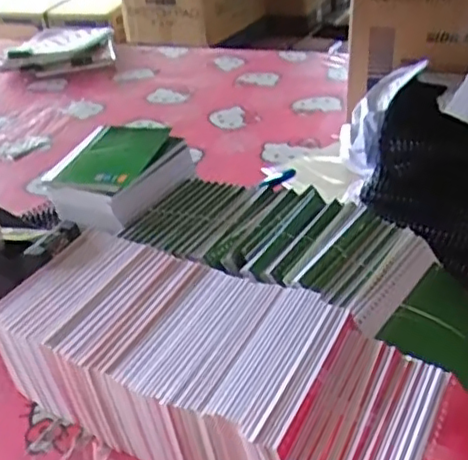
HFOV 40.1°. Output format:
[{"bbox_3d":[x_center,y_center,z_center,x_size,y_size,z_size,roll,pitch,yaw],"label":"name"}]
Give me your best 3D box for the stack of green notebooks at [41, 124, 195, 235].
[{"bbox_3d":[-0.117,-0.057,0.650,0.108,0.049,0.145,11,35,23],"label":"stack of green notebooks"}]

